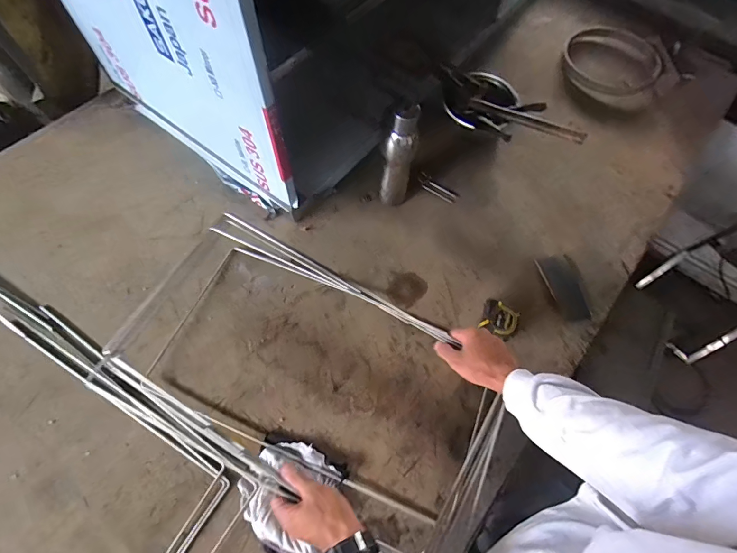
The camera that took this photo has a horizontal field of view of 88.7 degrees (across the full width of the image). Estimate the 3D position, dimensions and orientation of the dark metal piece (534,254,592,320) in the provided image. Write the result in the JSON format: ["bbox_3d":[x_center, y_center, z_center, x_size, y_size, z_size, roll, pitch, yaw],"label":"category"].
[{"bbox_3d":[0.398,0.020,0.763,0.064,0.005,0.141,-13,67,-9],"label":"dark metal piece"}]

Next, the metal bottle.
[{"bbox_3d":[0.060,-0.222,0.735,0.051,0.243,0.048,17,66,4],"label":"metal bottle"}]

